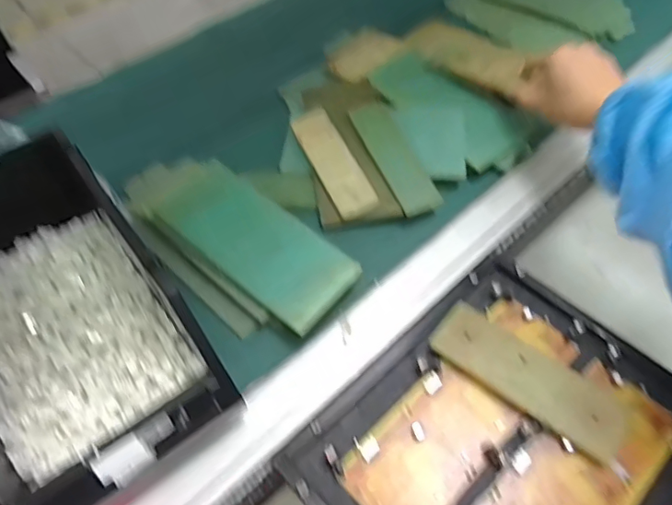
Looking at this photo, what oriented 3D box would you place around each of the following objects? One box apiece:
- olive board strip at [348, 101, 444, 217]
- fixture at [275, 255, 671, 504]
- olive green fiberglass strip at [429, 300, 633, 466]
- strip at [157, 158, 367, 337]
[{"bbox_3d":[0.061,-0.102,0.537,0.045,0.008,0.146,-18,61,-15],"label":"olive board strip"},{"bbox_3d":[0.134,0.141,0.375,0.266,0.011,0.229,-38,63,-22],"label":"fixture"},{"bbox_3d":[0.153,0.099,0.411,0.154,0.012,0.054,35,63,22],"label":"olive green fiberglass strip"},{"bbox_3d":[-0.069,-0.010,0.457,0.178,0.016,0.080,37,74,14],"label":"strip"}]

